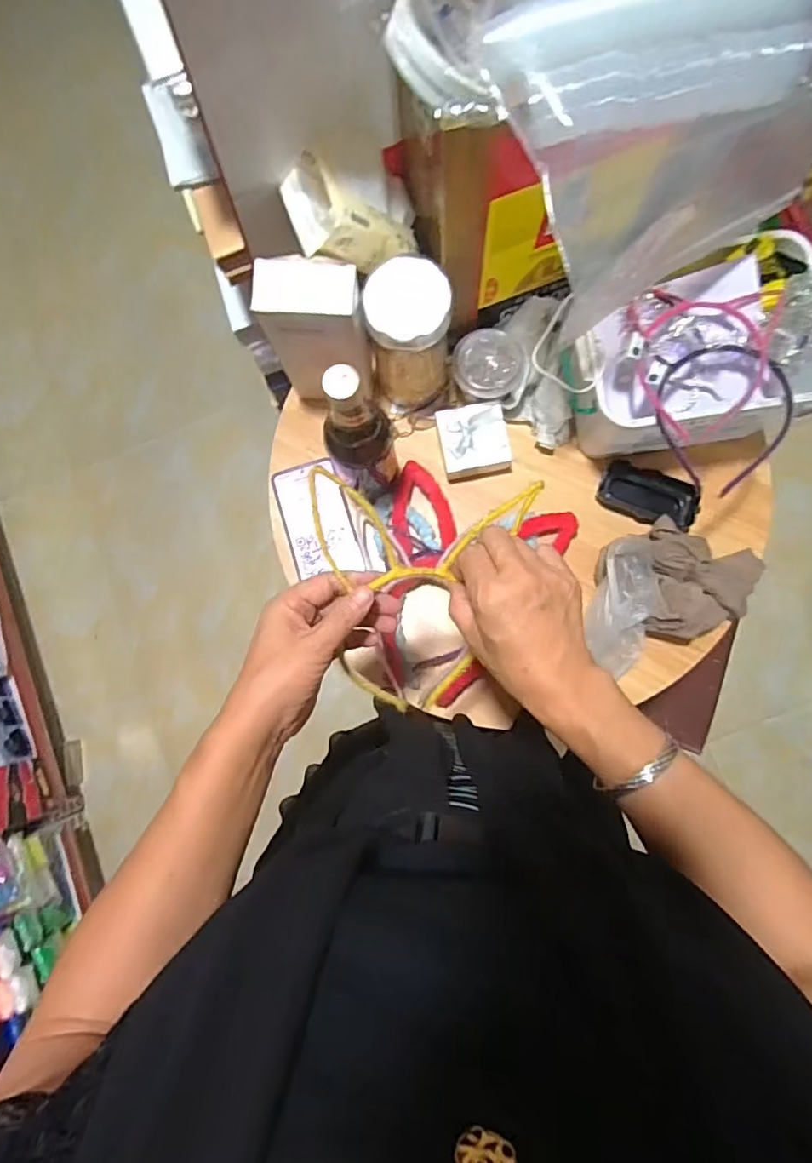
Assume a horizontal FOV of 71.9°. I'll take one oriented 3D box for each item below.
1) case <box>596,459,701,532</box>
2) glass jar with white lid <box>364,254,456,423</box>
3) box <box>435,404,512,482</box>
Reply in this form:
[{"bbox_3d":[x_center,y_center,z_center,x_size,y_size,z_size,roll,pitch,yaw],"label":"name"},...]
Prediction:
[{"bbox_3d":[0.278,-0.097,0.643,0.110,0.030,0.061,20,84,5],"label":"case"},{"bbox_3d":[0.005,-0.254,0.602,0.082,0.159,0.080,0,83,3],"label":"glass jar with white lid"},{"bbox_3d":[0.078,-0.163,0.650,0.074,0.033,0.073,-12,82,1],"label":"box"}]

